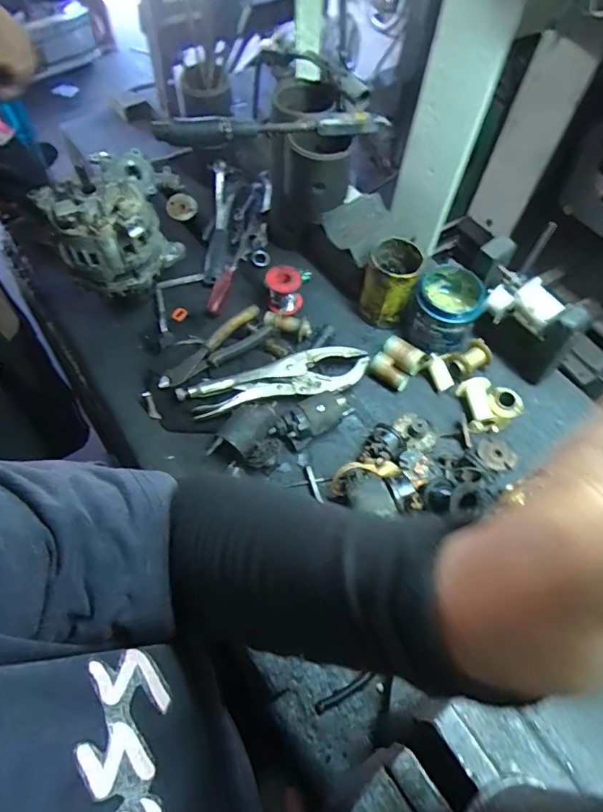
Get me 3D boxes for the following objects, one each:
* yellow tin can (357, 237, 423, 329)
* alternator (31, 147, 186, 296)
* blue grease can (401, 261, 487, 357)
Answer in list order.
[{"bbox_3d":[0.129,-0.178,0.730,0.074,0.109,0.081,17,60,6],"label":"yellow tin can"},{"bbox_3d":[-0.266,-0.239,0.719,0.166,0.166,0.145,-26,64,-18],"label":"alternator"},{"bbox_3d":[0.202,-0.131,0.708,0.095,0.090,0.104,22,61,9],"label":"blue grease can"}]

